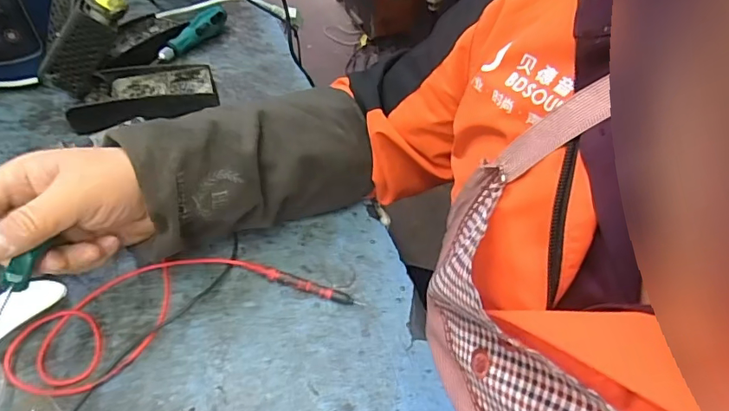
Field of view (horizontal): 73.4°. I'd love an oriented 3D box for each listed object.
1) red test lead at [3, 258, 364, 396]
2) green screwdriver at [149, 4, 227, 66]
[{"bbox_3d":[-0.151,0.082,0.411,0.269,0.012,0.094,-16,50,-14],"label":"red test lead"},{"bbox_3d":[-0.237,-0.234,0.670,0.023,0.032,0.131,26,53,21],"label":"green screwdriver"}]

